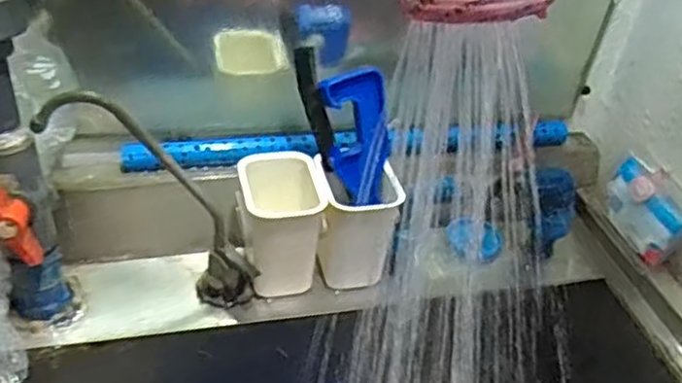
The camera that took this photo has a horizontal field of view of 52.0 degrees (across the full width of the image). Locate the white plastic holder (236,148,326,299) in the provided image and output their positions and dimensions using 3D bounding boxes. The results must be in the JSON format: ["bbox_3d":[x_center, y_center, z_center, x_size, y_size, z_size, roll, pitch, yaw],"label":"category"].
[{"bbox_3d":[-0.061,0.035,0.666,0.078,0.114,0.088,-4,40,-15],"label":"white plastic holder"}]

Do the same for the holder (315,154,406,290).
[{"bbox_3d":[0.013,0.033,0.681,0.075,0.112,0.061,-1,39,-11],"label":"holder"}]

